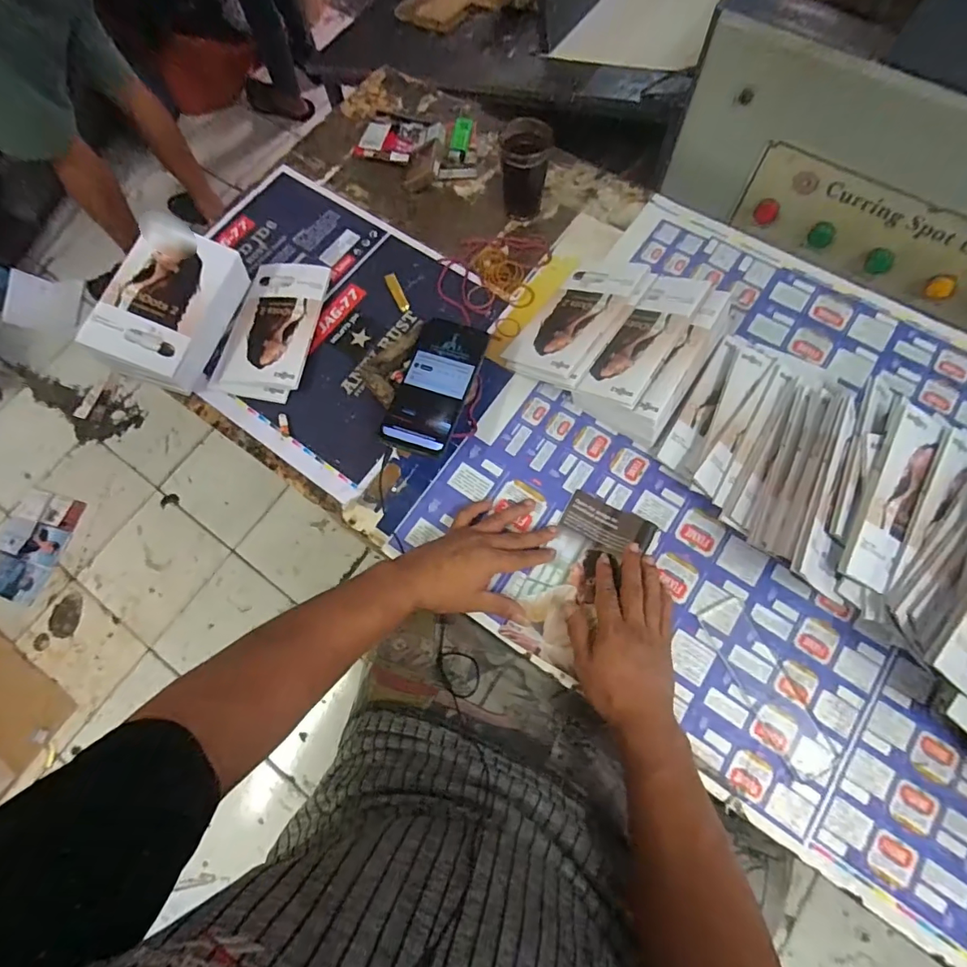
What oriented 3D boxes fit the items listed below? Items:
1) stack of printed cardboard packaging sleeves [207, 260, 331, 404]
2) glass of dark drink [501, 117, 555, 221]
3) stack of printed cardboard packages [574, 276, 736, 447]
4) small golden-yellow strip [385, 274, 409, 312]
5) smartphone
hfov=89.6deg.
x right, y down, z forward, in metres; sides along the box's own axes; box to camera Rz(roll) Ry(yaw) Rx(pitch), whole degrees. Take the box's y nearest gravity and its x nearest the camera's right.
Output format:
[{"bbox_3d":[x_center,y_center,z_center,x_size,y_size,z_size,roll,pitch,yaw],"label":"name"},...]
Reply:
[{"bbox_3d":[-0.264,-0.193,0.609,0.111,0.023,0.184,10,73,6],"label":"stack of printed cardboard packaging sleeves"},{"bbox_3d":[0.053,-0.393,0.616,0.060,0.099,0.061,2,72,3],"label":"glass of dark drink"},{"bbox_3d":[0.195,-0.148,0.552,0.108,0.067,0.208,34,77,12],"label":"stack of printed cardboard packages"},{"bbox_3d":[-0.112,-0.247,0.631,0.015,0.004,0.059,-25,73,-6],"label":"small golden-yellow strip"},{"bbox_3d":[-0.052,-0.111,0.534,0.077,0.013,0.160,18,74,8],"label":"smartphone"}]

